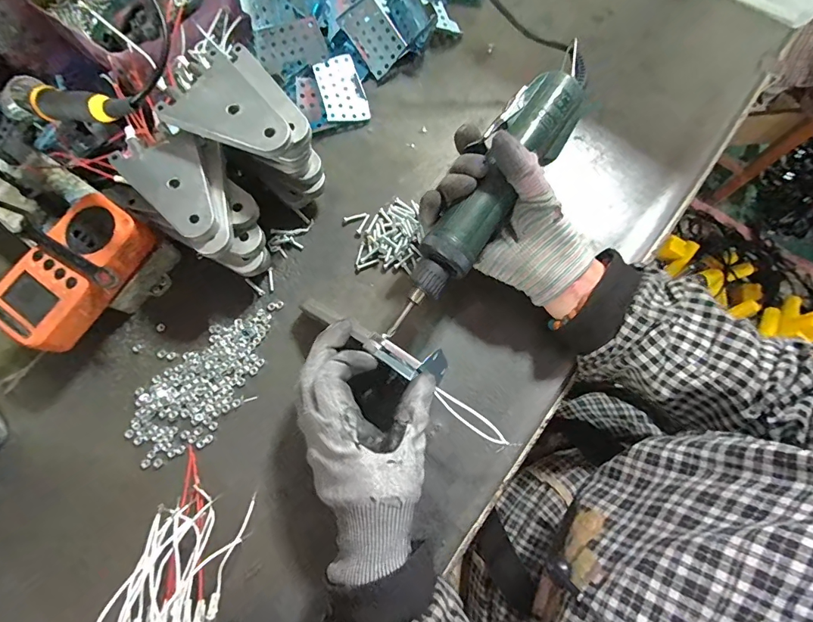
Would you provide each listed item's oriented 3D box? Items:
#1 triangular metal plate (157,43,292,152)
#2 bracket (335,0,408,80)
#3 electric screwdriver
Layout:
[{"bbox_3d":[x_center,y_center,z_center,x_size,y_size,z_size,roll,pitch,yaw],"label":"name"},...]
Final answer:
[{"bbox_3d":[-0.131,-0.150,0.320,0.101,0.006,0.067,35,80,10],"label":"triangular metal plate"},{"bbox_3d":[-0.035,-0.288,0.441,0.045,0.009,0.072,-36,94,13],"label":"bracket"},{"bbox_3d":[0.074,-0.106,0.334,0.051,0.034,0.284,33,79,9],"label":"electric screwdriver"}]

